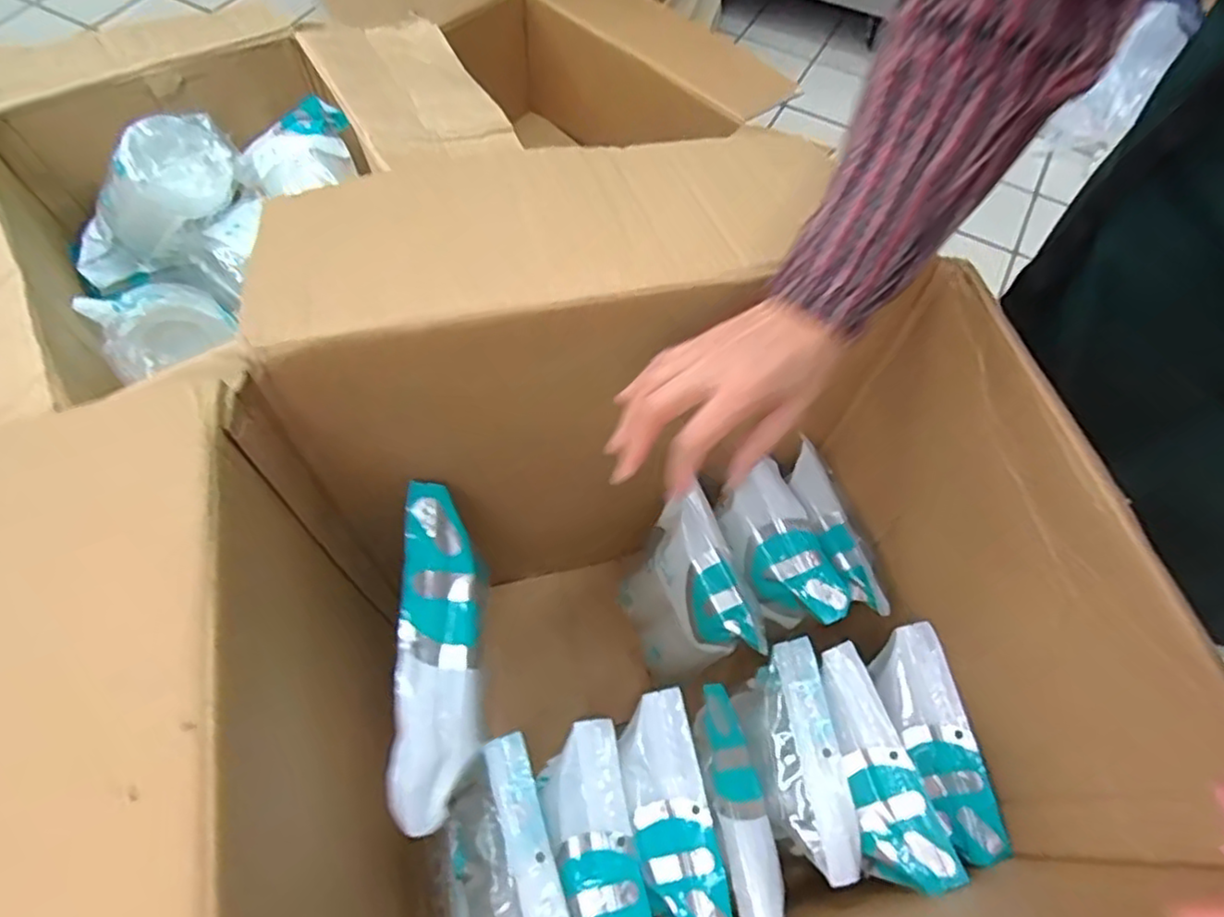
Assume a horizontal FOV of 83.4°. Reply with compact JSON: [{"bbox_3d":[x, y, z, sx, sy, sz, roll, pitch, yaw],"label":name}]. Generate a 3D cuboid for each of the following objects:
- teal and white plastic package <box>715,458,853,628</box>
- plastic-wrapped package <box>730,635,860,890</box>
[{"bbox_3d":[0.177,0.108,0.737,0.079,0.097,0.161,-25,67,-14],"label":"teal and white plastic package"},{"bbox_3d":[0.169,0.283,0.647,0.077,0.085,0.192,-11,64,-7],"label":"plastic-wrapped package"}]

